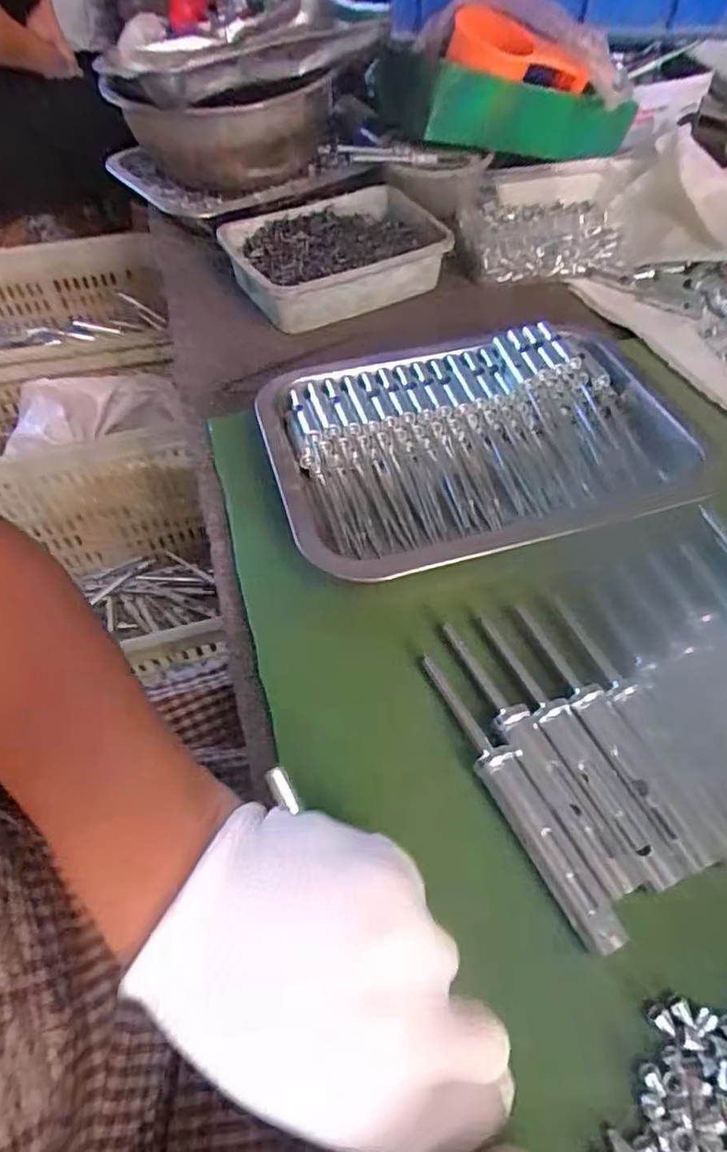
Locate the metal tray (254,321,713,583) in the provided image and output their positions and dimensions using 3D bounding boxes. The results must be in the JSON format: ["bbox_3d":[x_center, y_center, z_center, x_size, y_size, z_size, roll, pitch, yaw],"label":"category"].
[{"bbox_3d":[0.077,-0.084,0.405,0.271,0.040,0.187,-14,54,-9],"label":"metal tray"}]

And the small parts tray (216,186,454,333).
[{"bbox_3d":[-0.025,-0.284,0.558,0.187,0.040,0.138,-29,58,-19],"label":"small parts tray"}]

